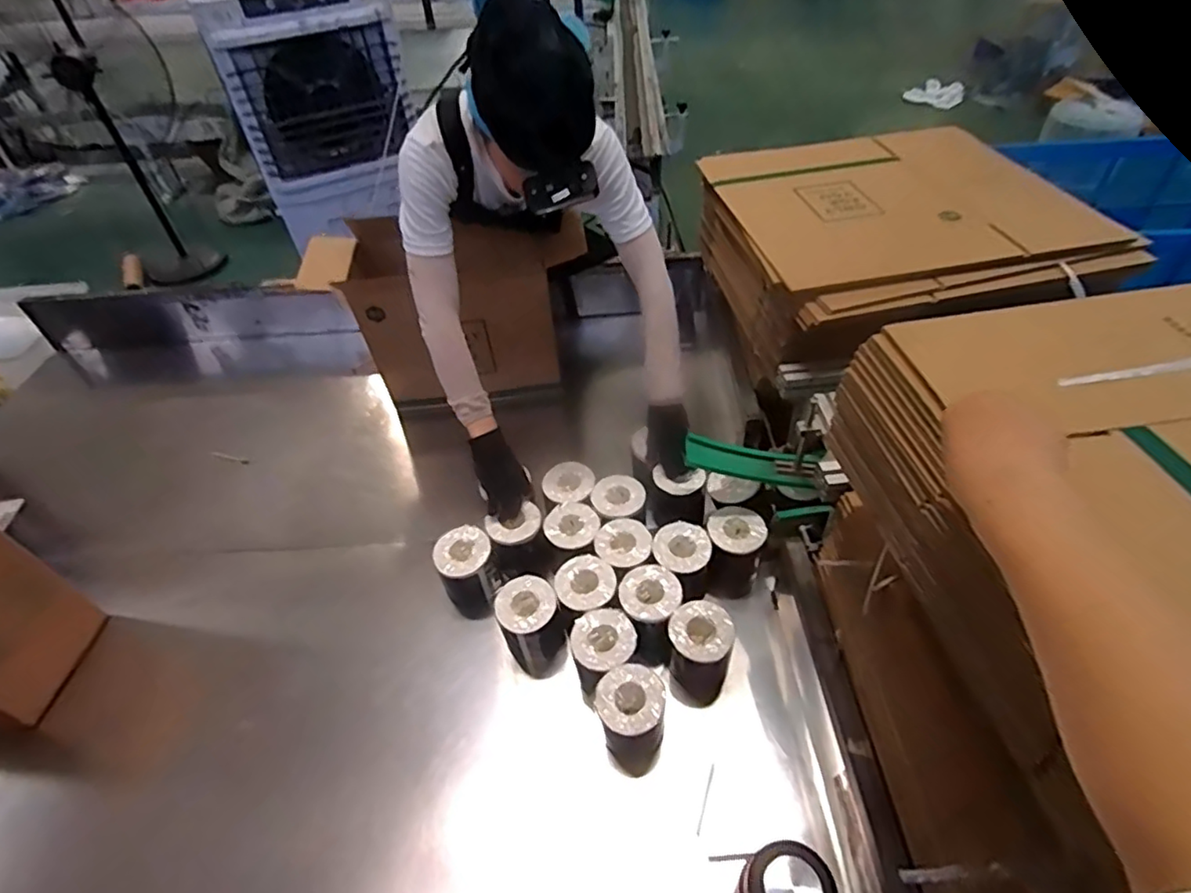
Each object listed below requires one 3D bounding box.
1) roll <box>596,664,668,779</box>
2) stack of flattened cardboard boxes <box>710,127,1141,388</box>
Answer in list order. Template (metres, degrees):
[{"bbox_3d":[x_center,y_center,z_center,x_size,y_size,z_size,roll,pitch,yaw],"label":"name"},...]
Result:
[{"bbox_3d":[0.050,0.390,0.886,0.097,0.122,0.112,5,47,9],"label":"roll"},{"bbox_3d":[0.528,-0.366,1.168,0.550,0.220,0.517,-9,47,-5],"label":"stack of flattened cardboard boxes"}]

